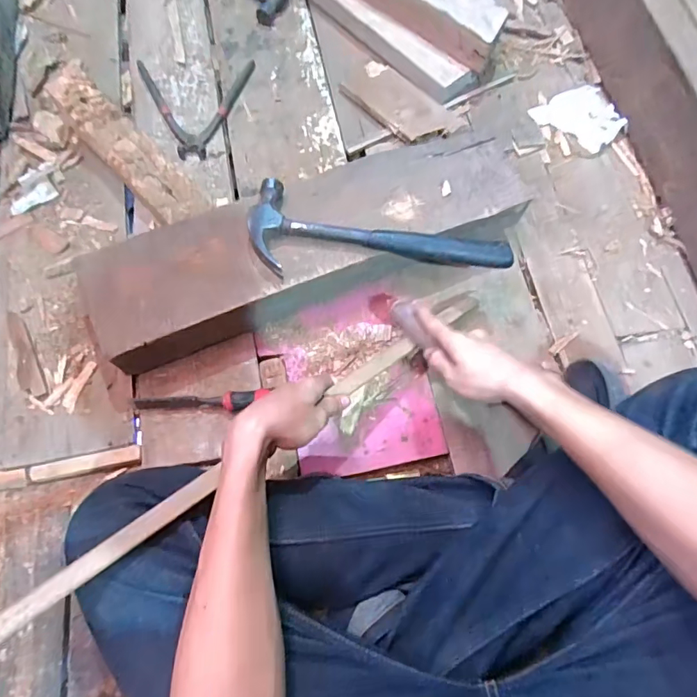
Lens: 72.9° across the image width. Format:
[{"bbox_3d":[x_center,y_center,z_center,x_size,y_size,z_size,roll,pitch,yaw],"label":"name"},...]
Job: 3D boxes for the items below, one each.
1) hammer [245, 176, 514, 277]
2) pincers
[{"bbox_3d":[0.038,-0.149,0.583,0.313,0.033,0.121,-1,71,-2],"label":"hammer"},{"bbox_3d":[-0.234,-0.382,0.743,0.177,0.023,0.193,-8,71,-5],"label":"pincers"}]

